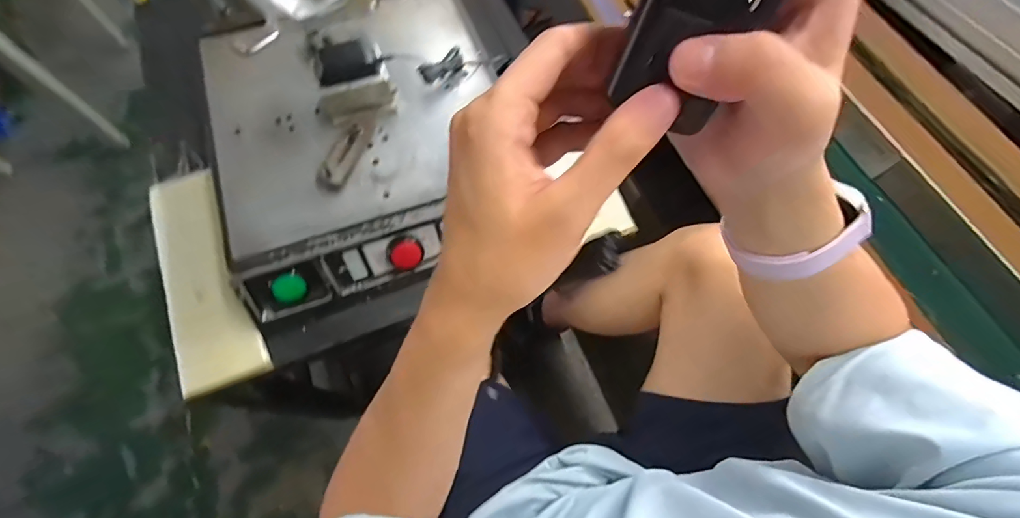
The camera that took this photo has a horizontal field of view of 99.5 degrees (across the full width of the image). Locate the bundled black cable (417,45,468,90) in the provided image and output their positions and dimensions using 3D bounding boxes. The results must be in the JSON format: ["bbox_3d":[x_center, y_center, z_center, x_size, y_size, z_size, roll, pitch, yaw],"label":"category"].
[{"bbox_3d":[-0.085,-0.251,0.568,0.026,0.025,0.067,38,71,13],"label":"bundled black cable"}]

